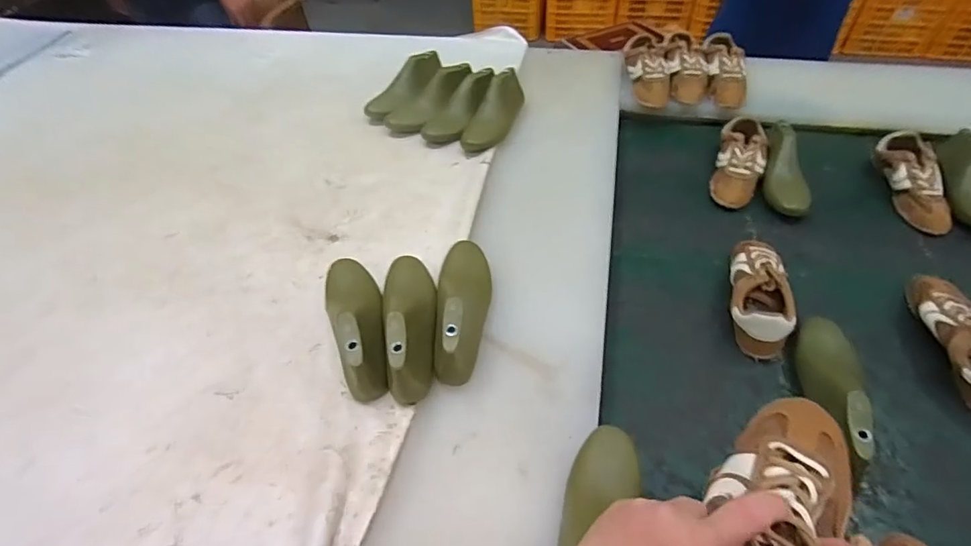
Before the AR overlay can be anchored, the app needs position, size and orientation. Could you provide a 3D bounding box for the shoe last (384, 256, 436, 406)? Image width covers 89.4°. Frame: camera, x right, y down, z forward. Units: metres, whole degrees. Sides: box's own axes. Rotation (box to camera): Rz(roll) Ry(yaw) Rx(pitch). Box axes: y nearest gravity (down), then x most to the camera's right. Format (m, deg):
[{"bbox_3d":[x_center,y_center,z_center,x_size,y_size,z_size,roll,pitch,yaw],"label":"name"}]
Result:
[{"bbox_3d":[-0.099,0.052,0.654,0.072,0.069,0.233,-10,50,-4],"label":"shoe last"}]

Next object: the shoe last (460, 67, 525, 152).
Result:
[{"bbox_3d":[0.023,-0.325,0.990,0.063,0.074,0.217,21,65,19],"label":"shoe last"}]

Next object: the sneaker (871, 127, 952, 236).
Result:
[{"bbox_3d":[0.752,-0.161,0.871,0.079,0.074,0.212,10,49,10],"label":"sneaker"}]

